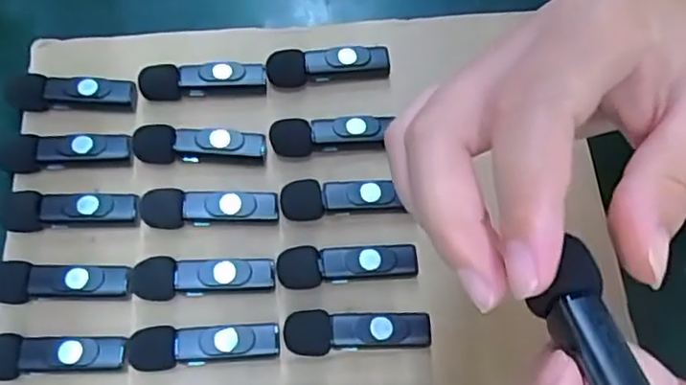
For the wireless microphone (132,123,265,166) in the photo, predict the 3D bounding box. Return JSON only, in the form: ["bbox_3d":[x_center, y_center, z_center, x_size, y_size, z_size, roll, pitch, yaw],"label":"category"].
[{"bbox_3d":[-0.072,-0.024,0.326,0.064,0.019,0.018,-1,67,0],"label":"wireless microphone"}]

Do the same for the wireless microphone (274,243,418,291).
[{"bbox_3d":[0.002,0.035,0.301,0.065,0.016,0.018,-3,67,-1],"label":"wireless microphone"}]

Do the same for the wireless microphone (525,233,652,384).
[{"bbox_3d":[0.059,0.039,0.150,0.015,0.010,0.060,-9,52,-4],"label":"wireless microphone"}]

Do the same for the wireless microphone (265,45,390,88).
[{"bbox_3d":[-0.008,-0.067,0.344,0.064,0.019,0.016,-5,67,-2],"label":"wireless microphone"}]

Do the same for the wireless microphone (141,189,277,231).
[{"bbox_3d":[-0.064,0.009,0.312,0.064,0.018,0.019,-3,67,-1],"label":"wireless microphone"}]

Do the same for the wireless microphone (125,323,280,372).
[{"bbox_3d":[-0.062,0.069,0.288,0.066,0.017,0.018,-2,67,-1],"label":"wireless microphone"}]

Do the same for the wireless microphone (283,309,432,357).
[{"bbox_3d":[0.007,0.063,0.291,0.064,0.016,0.019,-5,67,-2],"label":"wireless microphone"}]

